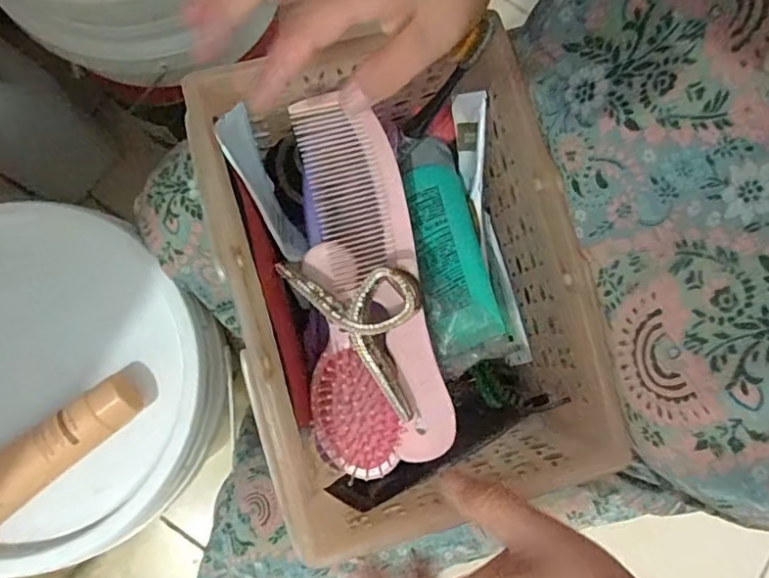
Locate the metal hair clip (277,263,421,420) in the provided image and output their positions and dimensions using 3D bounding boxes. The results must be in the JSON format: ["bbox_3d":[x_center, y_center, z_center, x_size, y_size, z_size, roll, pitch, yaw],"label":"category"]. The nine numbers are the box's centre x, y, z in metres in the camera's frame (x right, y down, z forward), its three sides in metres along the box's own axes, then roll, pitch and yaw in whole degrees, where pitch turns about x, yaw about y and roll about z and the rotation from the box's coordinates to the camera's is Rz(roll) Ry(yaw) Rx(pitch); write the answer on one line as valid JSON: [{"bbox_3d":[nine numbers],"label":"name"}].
[{"bbox_3d":[-0.002,0.012,0.301,0.053,0.043,0.104,-40,85,-6],"label":"metal hair clip"}]

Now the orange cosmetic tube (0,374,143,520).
[{"bbox_3d":[-0.275,0.133,0.439,0.177,0.041,0.050,-39,85,-6],"label":"orange cosmetic tube"}]

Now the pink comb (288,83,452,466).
[{"bbox_3d":[-0.004,-0.011,0.321,0.049,0.011,0.211,-16,83,3],"label":"pink comb"}]

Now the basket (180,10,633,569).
[{"bbox_3d":[0.013,0.001,0.325,0.184,0.096,0.253,-15,81,-4],"label":"basket"}]

